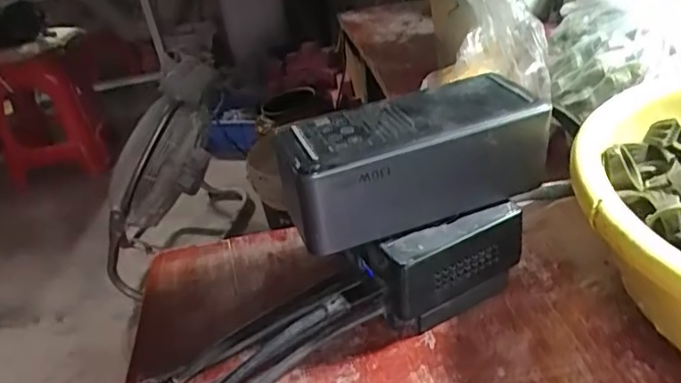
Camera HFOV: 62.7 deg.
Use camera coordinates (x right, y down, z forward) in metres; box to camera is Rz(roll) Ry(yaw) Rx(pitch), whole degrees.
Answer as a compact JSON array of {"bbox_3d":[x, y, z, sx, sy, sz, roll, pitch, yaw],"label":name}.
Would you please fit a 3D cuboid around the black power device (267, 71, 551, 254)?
[{"bbox_3d":[0.034,-0.017,0.280,0.132,0.050,0.053,-17,33,-14],"label":"black power device"}]

